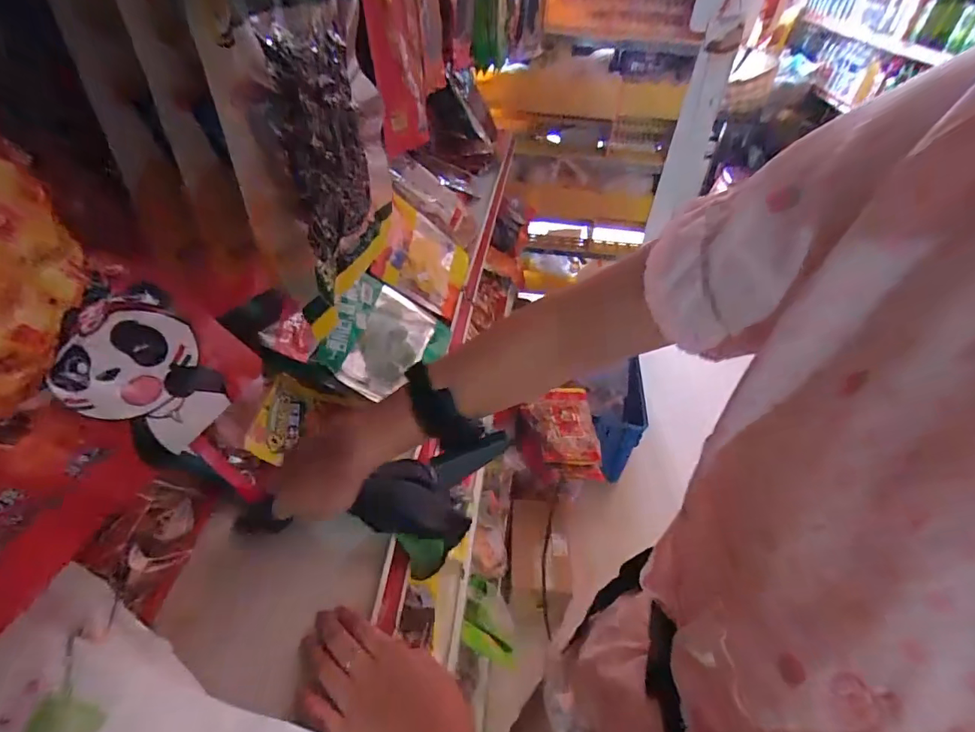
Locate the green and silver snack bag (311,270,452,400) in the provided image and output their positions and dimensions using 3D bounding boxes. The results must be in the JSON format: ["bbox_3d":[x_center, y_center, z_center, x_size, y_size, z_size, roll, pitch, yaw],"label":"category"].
[{"bbox_3d":[-0.132,-0.038,0.635,0.149,0.026,0.166,34,50,-21],"label":"green and silver snack bag"}]

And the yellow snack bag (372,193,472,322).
[{"bbox_3d":[-0.099,-0.171,0.759,0.154,0.012,0.167,32,50,-34],"label":"yellow snack bag"}]

